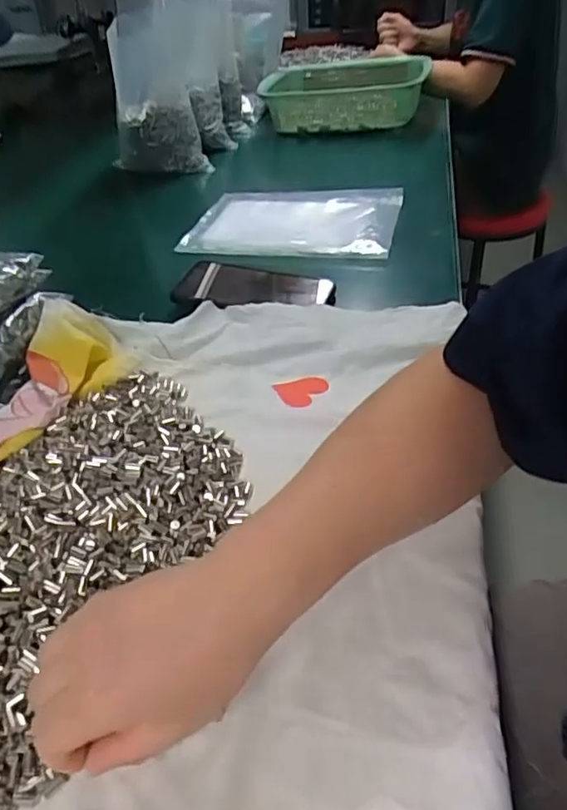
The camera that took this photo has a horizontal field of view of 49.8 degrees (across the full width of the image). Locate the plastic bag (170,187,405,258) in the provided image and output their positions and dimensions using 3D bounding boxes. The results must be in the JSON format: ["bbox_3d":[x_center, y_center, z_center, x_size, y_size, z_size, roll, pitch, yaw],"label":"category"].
[{"bbox_3d":[0.012,-0.239,0.771,0.253,0.011,0.168,6,40,13],"label":"plastic bag"}]

